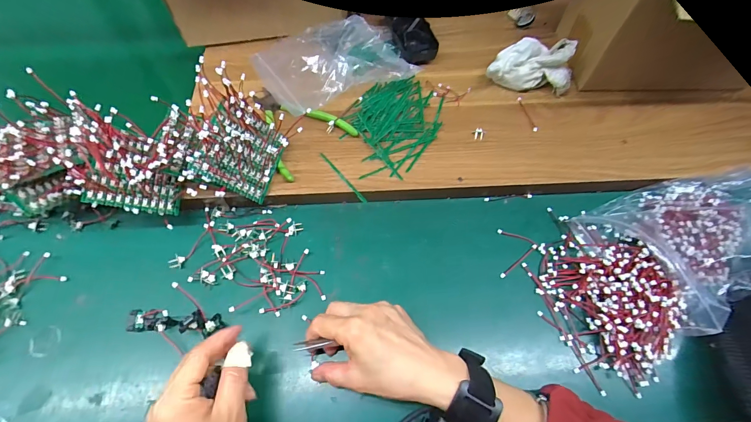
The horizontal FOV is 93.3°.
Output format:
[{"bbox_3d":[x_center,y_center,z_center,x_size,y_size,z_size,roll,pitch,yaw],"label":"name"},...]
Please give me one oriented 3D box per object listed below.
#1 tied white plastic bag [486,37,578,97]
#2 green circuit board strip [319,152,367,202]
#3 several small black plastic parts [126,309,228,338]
[{"bbox_3d":[0.201,-0.199,0.464,0.112,0.058,0.075,5,65,1],"label":"tied white plastic bag"},{"bbox_3d":[-0.039,-0.041,0.413,0.005,0.004,0.084,-38,75,-16],"label":"green circuit board strip"},{"bbox_3d":[-0.200,0.111,0.354,0.093,0.016,0.023,5,68,-1],"label":"several small black plastic parts"}]

